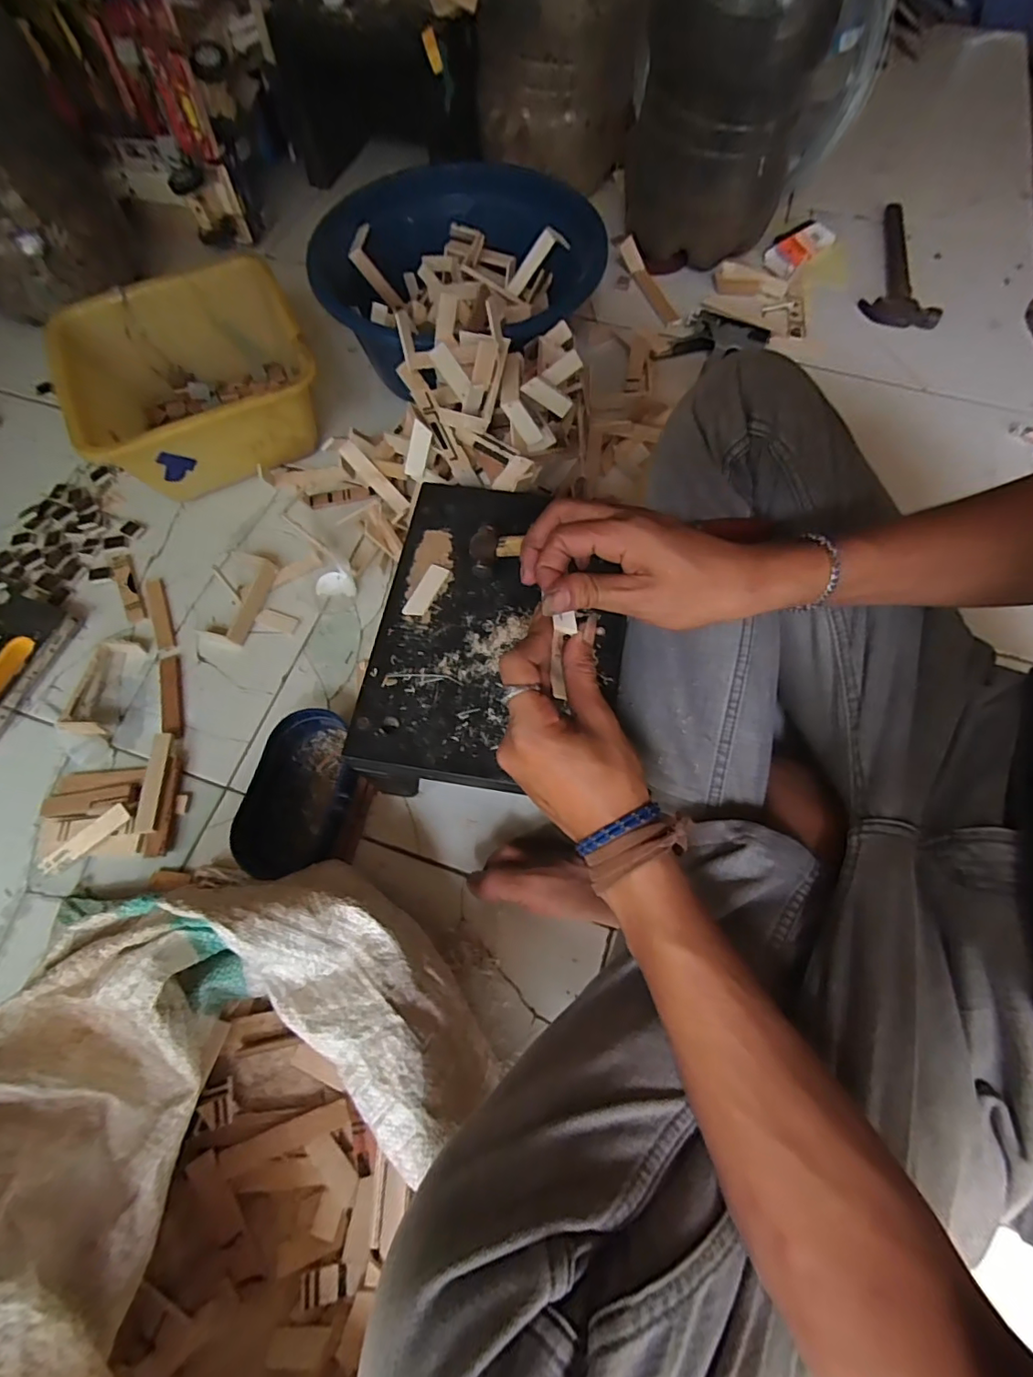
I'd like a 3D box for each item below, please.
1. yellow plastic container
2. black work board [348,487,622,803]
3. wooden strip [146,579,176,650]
[{"bbox_3d":[-0.392,-0.381,0.681,0.256,0.139,0.243,-24,68,-9],"label":"yellow plastic container"},{"bbox_3d":[-0.015,-0.053,0.465,0.203,0.025,0.293,8,67,5],"label":"black work board"},{"bbox_3d":[-0.415,-0.088,0.631,0.018,0.008,0.105,-24,68,-9],"label":"wooden strip"}]

